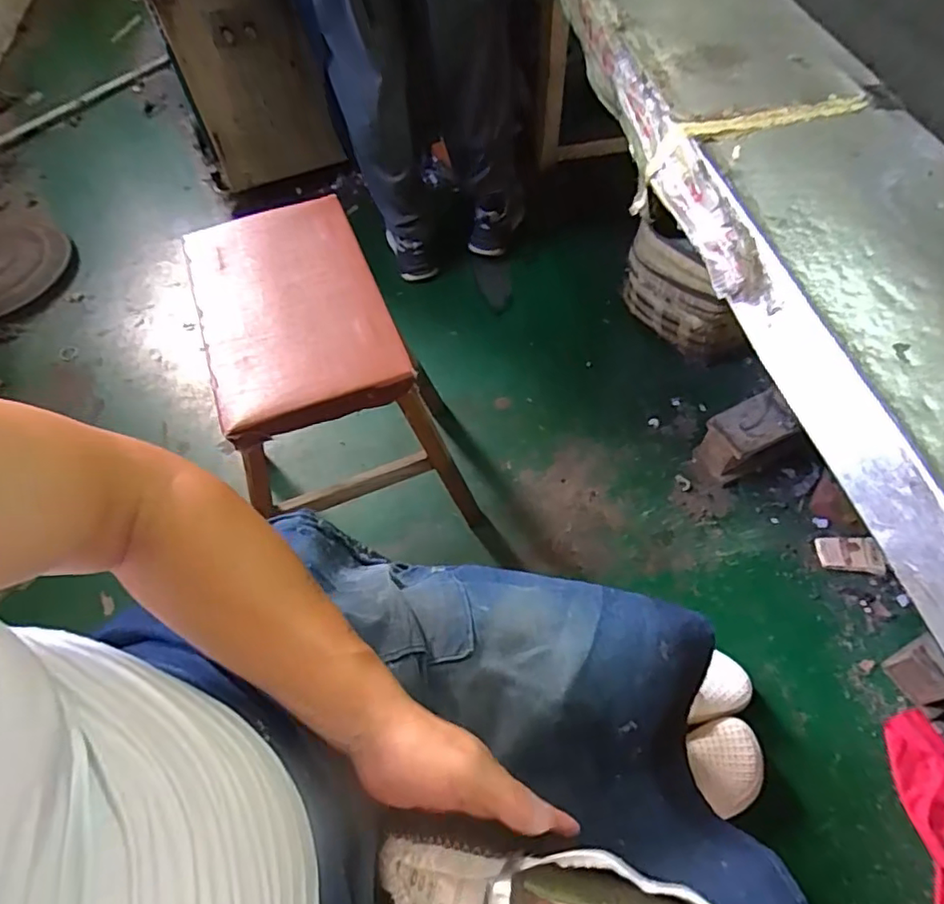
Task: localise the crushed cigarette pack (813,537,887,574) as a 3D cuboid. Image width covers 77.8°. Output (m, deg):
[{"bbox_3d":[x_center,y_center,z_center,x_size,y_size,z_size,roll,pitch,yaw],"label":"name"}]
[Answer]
[{"bbox_3d":[0.678,0.184,1.050,0.104,0.017,0.063,3,58,5],"label":"crushed cigarette pack"}]

